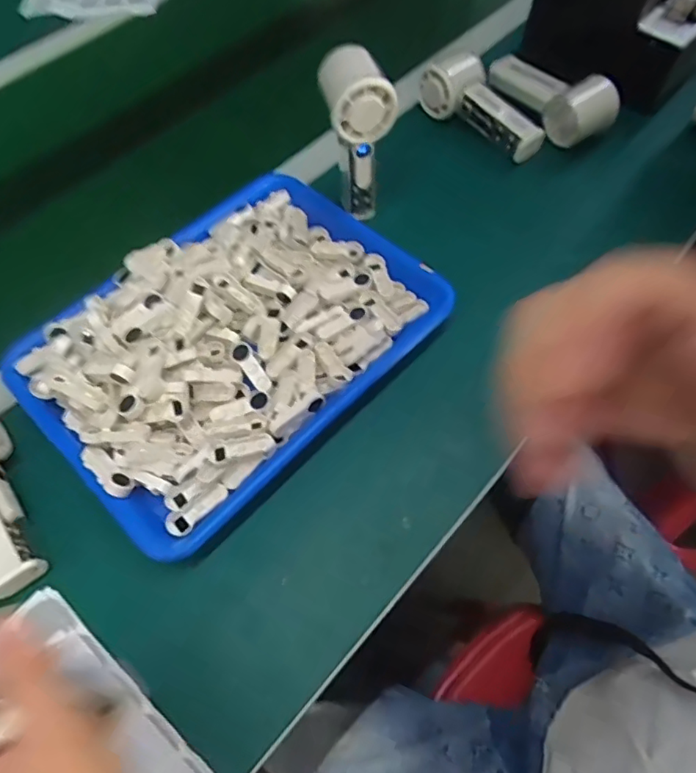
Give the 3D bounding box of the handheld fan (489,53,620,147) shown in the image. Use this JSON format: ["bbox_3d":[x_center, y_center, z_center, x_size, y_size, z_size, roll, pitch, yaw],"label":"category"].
[{"bbox_3d":[0.226,-0.331,0.644,0.162,0.073,0.067,39,68,22],"label":"handheld fan"}]

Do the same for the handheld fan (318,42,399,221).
[{"bbox_3d":[0.009,-0.228,0.516,0.053,0.150,0.057,-16,61,-7],"label":"handheld fan"}]

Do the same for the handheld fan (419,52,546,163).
[{"bbox_3d":[0.155,-0.313,0.621,0.153,0.052,0.058,39,68,8],"label":"handheld fan"}]

